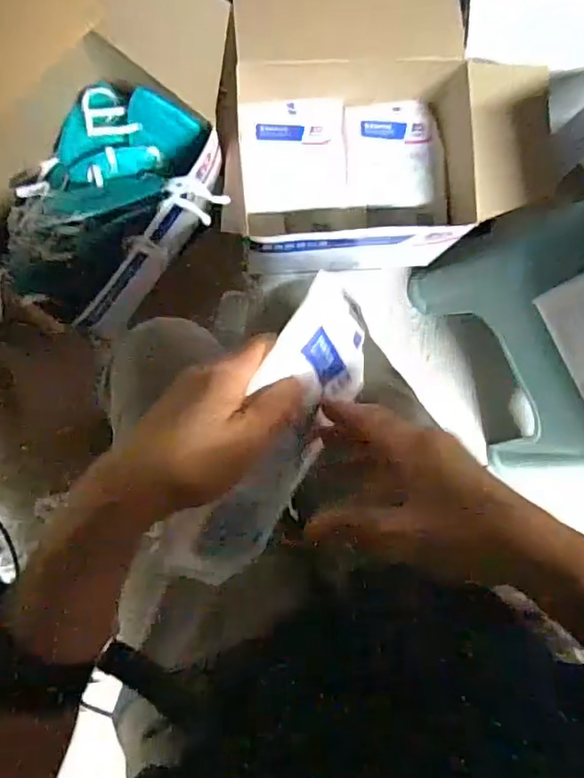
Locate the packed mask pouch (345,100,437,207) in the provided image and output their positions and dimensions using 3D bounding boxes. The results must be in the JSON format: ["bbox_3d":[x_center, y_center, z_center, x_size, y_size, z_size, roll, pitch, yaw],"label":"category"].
[{"bbox_3d":[0.125,-0.296,0.715,0.111,0.018,0.132,-2,89,-5],"label":"packed mask pouch"}]

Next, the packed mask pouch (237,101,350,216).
[{"bbox_3d":[0.004,-0.291,0.703,0.129,0.021,0.139,-4,89,-5],"label":"packed mask pouch"}]

